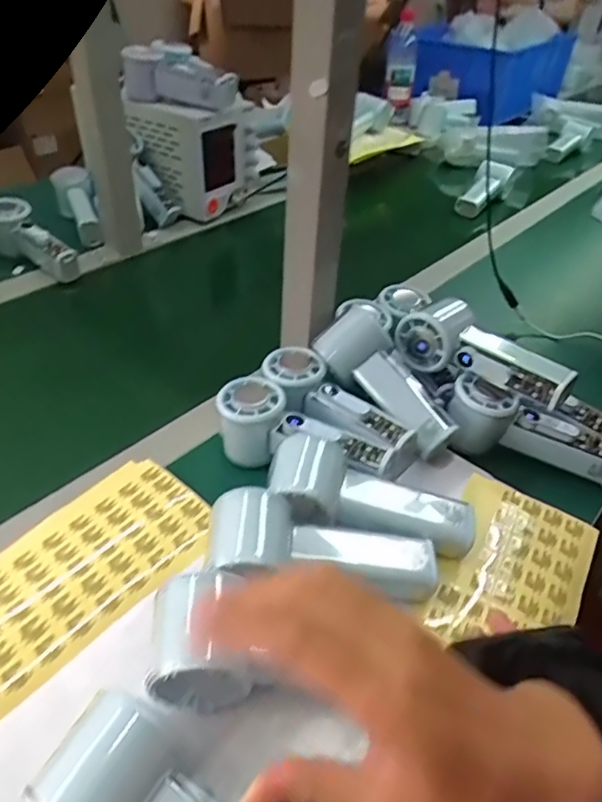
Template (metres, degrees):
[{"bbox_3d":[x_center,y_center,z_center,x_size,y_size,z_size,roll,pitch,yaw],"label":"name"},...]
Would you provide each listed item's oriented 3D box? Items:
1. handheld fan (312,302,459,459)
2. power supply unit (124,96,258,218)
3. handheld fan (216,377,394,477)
[{"bbox_3d":[0.078,-0.020,0.492,0.052,0.049,0.146,-31,71,-34],"label":"handheld fan"},{"bbox_3d":[-0.166,-0.379,0.843,0.161,0.135,0.115,26,45,24],"label":"power supply unit"},{"bbox_3d":[-0.001,0.035,0.464,0.148,0.050,0.055,25,45,23],"label":"handheld fan"}]

